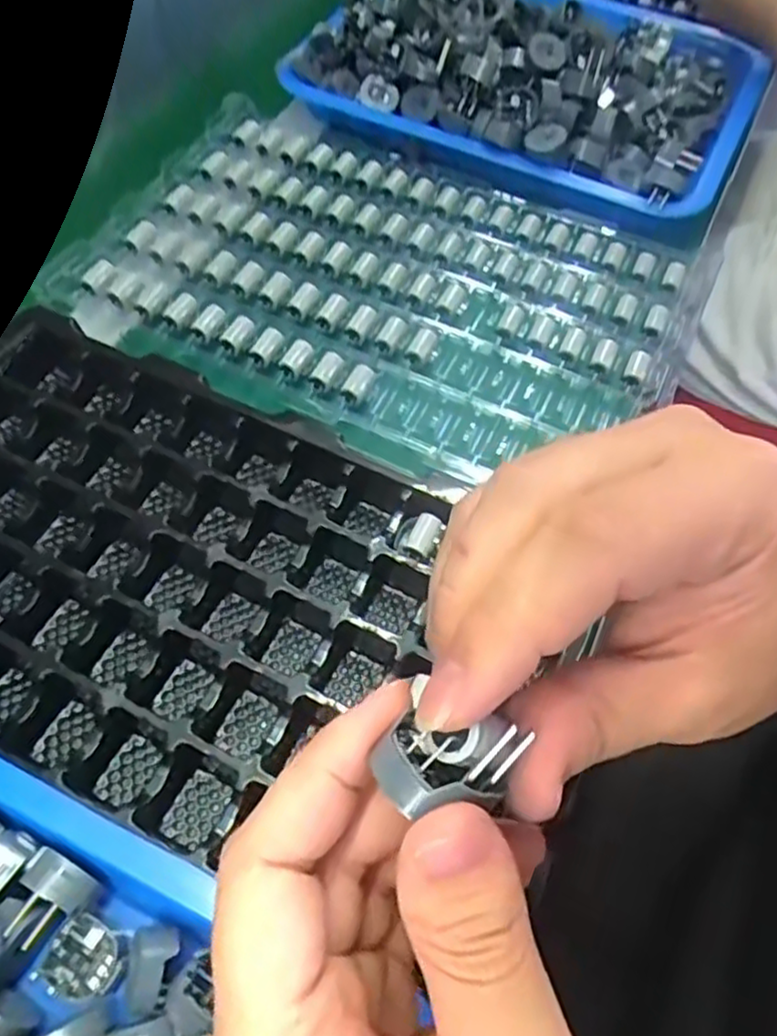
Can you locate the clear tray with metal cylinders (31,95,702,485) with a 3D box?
[{"bbox_3d":[-0.010,-0.146,0.426,0.349,0.024,0.232,24,62,13],"label":"clear tray with metal cylinders"}]

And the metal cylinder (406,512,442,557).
[{"bbox_3d":[0.017,0.008,0.336,0.013,0.010,0.022,19,61,10],"label":"metal cylinder"}]

